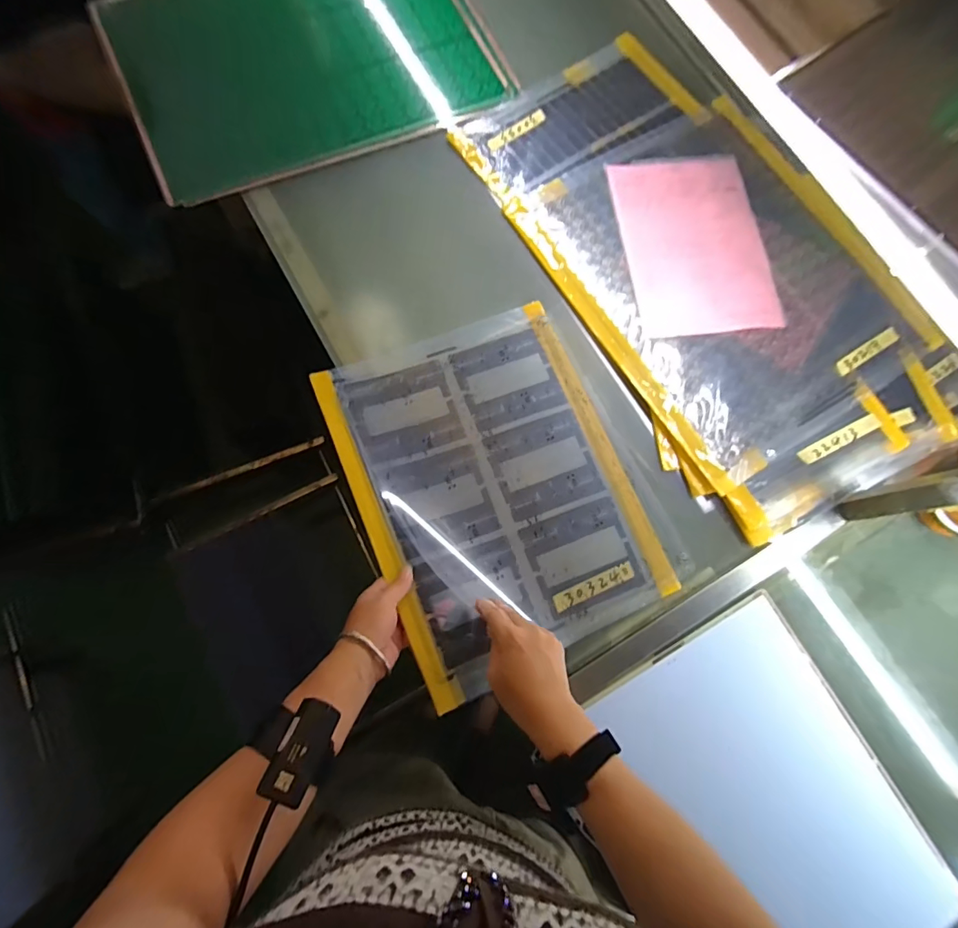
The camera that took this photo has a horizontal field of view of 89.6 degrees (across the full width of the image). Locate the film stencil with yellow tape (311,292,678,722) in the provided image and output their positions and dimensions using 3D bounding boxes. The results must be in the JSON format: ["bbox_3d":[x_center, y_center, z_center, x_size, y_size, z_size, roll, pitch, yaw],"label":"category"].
[{"bbox_3d":[0.018,0.014,0.596,0.320,0.077,0.420,-23,80,-6],"label":"film stencil with yellow tape"}]

